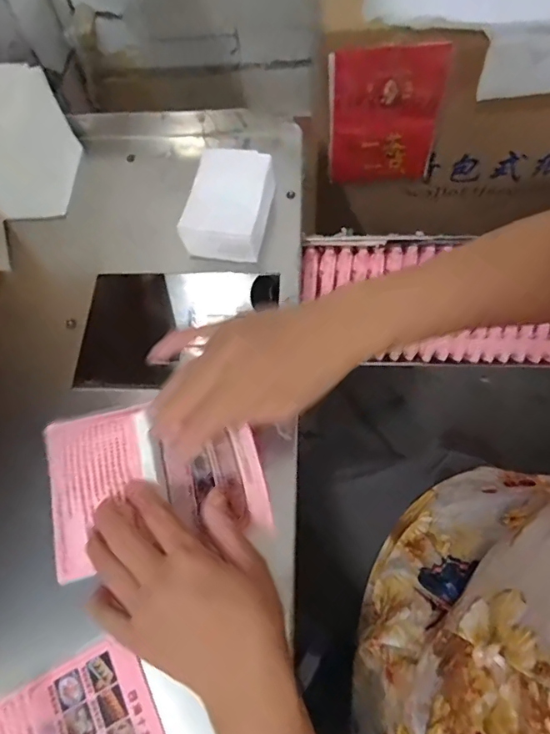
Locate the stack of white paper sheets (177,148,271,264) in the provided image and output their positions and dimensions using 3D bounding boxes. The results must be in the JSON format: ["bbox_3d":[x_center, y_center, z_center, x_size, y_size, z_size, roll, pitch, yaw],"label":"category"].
[{"bbox_3d":[-0.041,-0.150,0.463,0.073,0.059,0.098,6,66,7],"label":"stack of white paper sheets"}]

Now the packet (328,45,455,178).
[{"bbox_3d":[0.128,-0.290,0.575,0.125,0.161,0.018,-2,55,5],"label":"packet"}]

